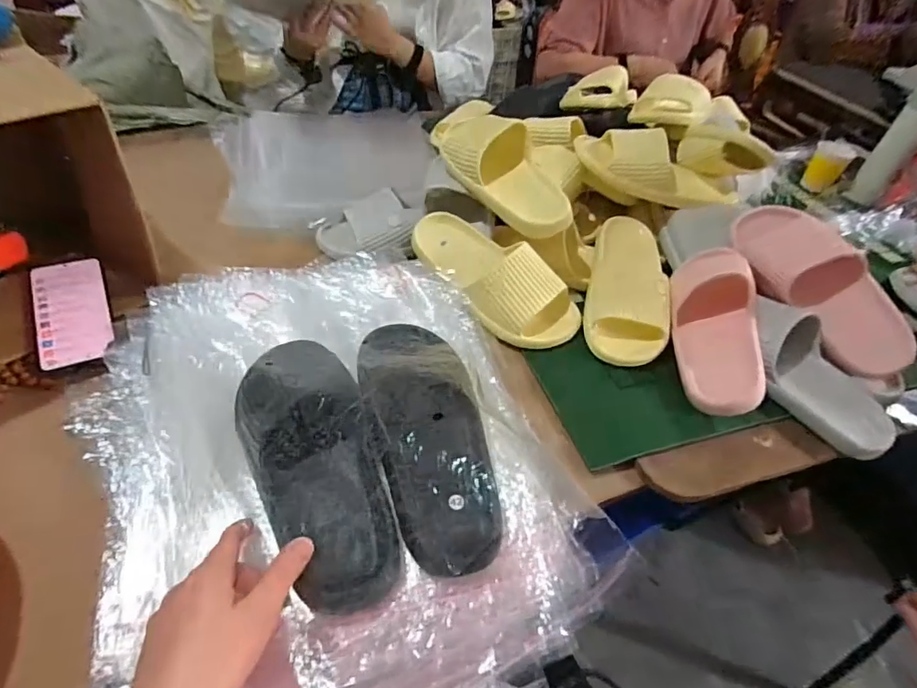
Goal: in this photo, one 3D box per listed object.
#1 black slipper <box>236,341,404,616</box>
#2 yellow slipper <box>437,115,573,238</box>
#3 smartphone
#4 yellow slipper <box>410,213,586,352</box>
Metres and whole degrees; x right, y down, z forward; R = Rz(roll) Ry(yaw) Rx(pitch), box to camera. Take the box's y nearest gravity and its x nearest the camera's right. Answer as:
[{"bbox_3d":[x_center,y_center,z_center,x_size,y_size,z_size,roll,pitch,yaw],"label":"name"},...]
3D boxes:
[{"bbox_3d":[-0.125,0.092,0.439,0.098,0.066,0.258,-17,60,-22],"label":"black slipper"},{"bbox_3d":[0.067,-0.241,0.708,0.106,0.078,0.248,-34,68,-11],"label":"yellow slipper"},{"bbox_3d":[-0.447,-0.039,0.587,0.075,0.010,0.142,-14,66,-28],"label":"smartphone"},{"bbox_3d":[0.039,-0.087,0.654,0.248,0.069,0.100,35,52,25],"label":"yellow slipper"}]

